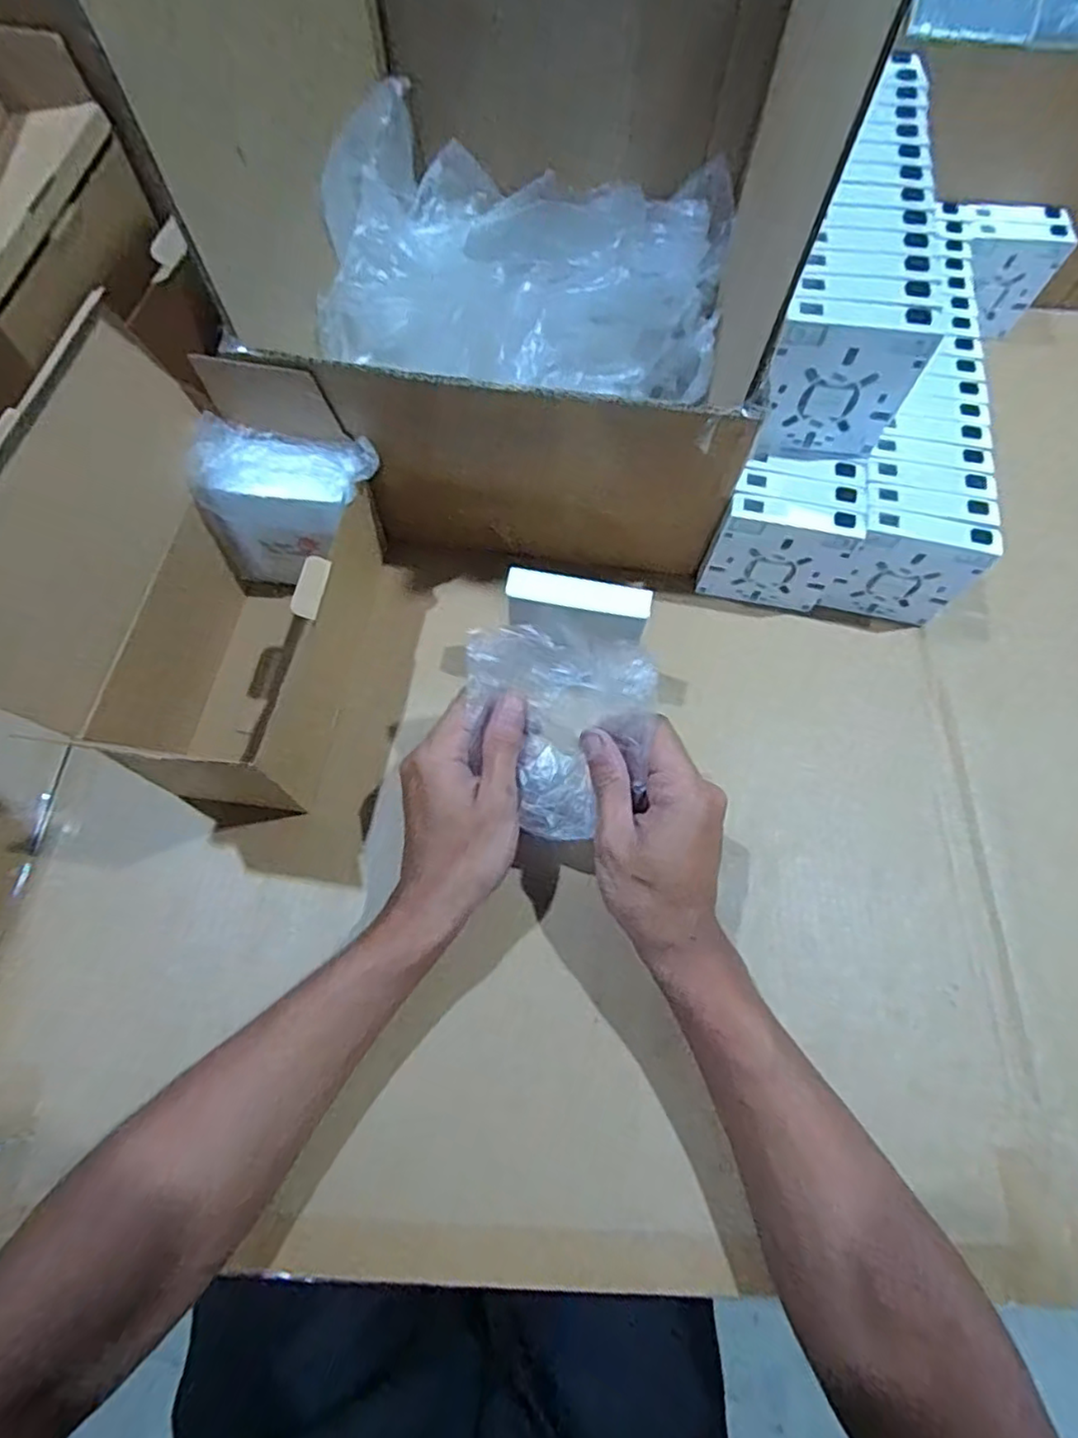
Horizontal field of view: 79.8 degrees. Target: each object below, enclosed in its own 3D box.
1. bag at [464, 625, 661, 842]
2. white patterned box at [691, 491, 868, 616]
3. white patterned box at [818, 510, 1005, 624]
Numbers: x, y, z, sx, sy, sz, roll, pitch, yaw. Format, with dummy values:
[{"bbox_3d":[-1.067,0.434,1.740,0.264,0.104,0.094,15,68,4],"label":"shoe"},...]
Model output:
[{"bbox_3d":[0.009,0.006,0.345,0.096,0.066,0.099,4,68,1],"label":"bag"},{"bbox_3d":[0.163,-0.112,0.447,0.088,0.083,0.024,12,68,3],"label":"white patterned box"},{"bbox_3d":[0.251,-0.103,0.446,0.085,0.083,0.024,11,68,2],"label":"white patterned box"}]

